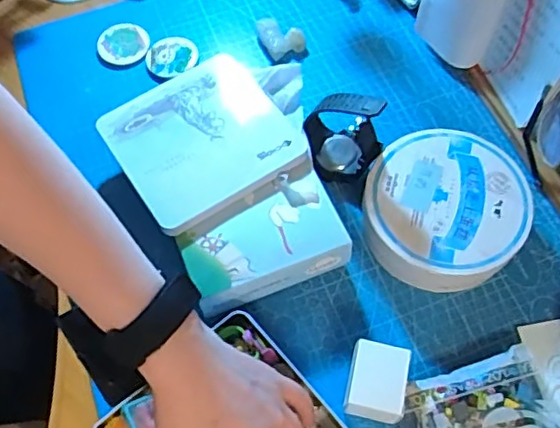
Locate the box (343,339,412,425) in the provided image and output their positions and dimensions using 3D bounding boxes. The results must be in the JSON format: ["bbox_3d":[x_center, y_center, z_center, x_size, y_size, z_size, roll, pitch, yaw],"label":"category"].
[{"bbox_3d":[0.076,0.133,0.473,0.044,0.041,0.052,11,64,7],"label":"box"}]

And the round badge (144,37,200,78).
[{"bbox_3d":[-0.120,-0.172,0.655,0.052,0.009,0.055,-2,67,4],"label":"round badge"}]

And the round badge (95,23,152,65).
[{"bbox_3d":[-0.174,-0.189,0.665,0.057,0.009,0.052,-1,63,1],"label":"round badge"}]

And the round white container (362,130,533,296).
[{"bbox_3d":[0.145,-0.003,0.535,0.134,0.054,0.135,-1,63,1],"label":"round white container"}]

